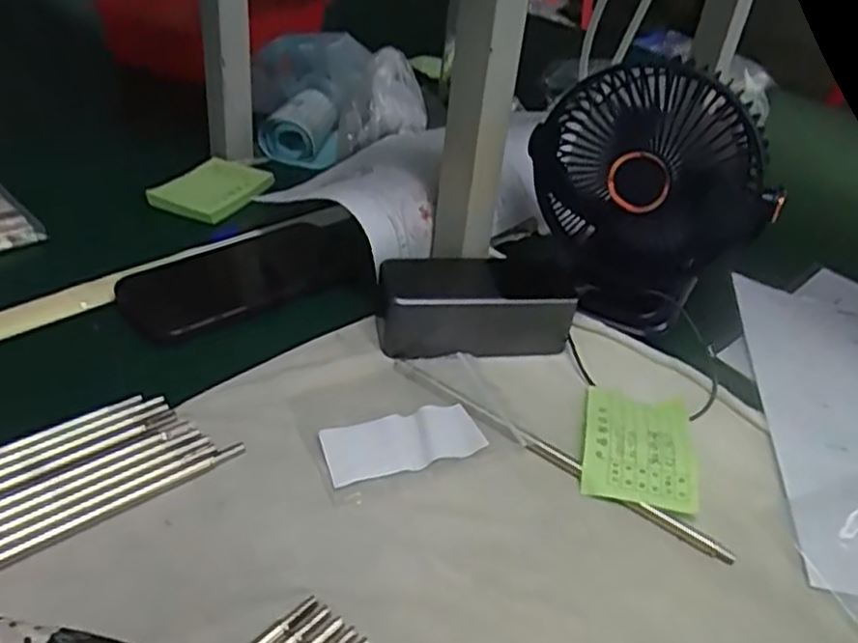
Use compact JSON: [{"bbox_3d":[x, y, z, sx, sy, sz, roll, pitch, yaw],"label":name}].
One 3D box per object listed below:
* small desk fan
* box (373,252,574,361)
[{"bbox_3d":[0.142,-0.076,0.505,0.156,0.179,0.069,20,37,17],"label":"small desk fan"},{"bbox_3d":[0.032,-0.015,0.513,0.135,0.045,0.066,-3,37,-15],"label":"box"}]

